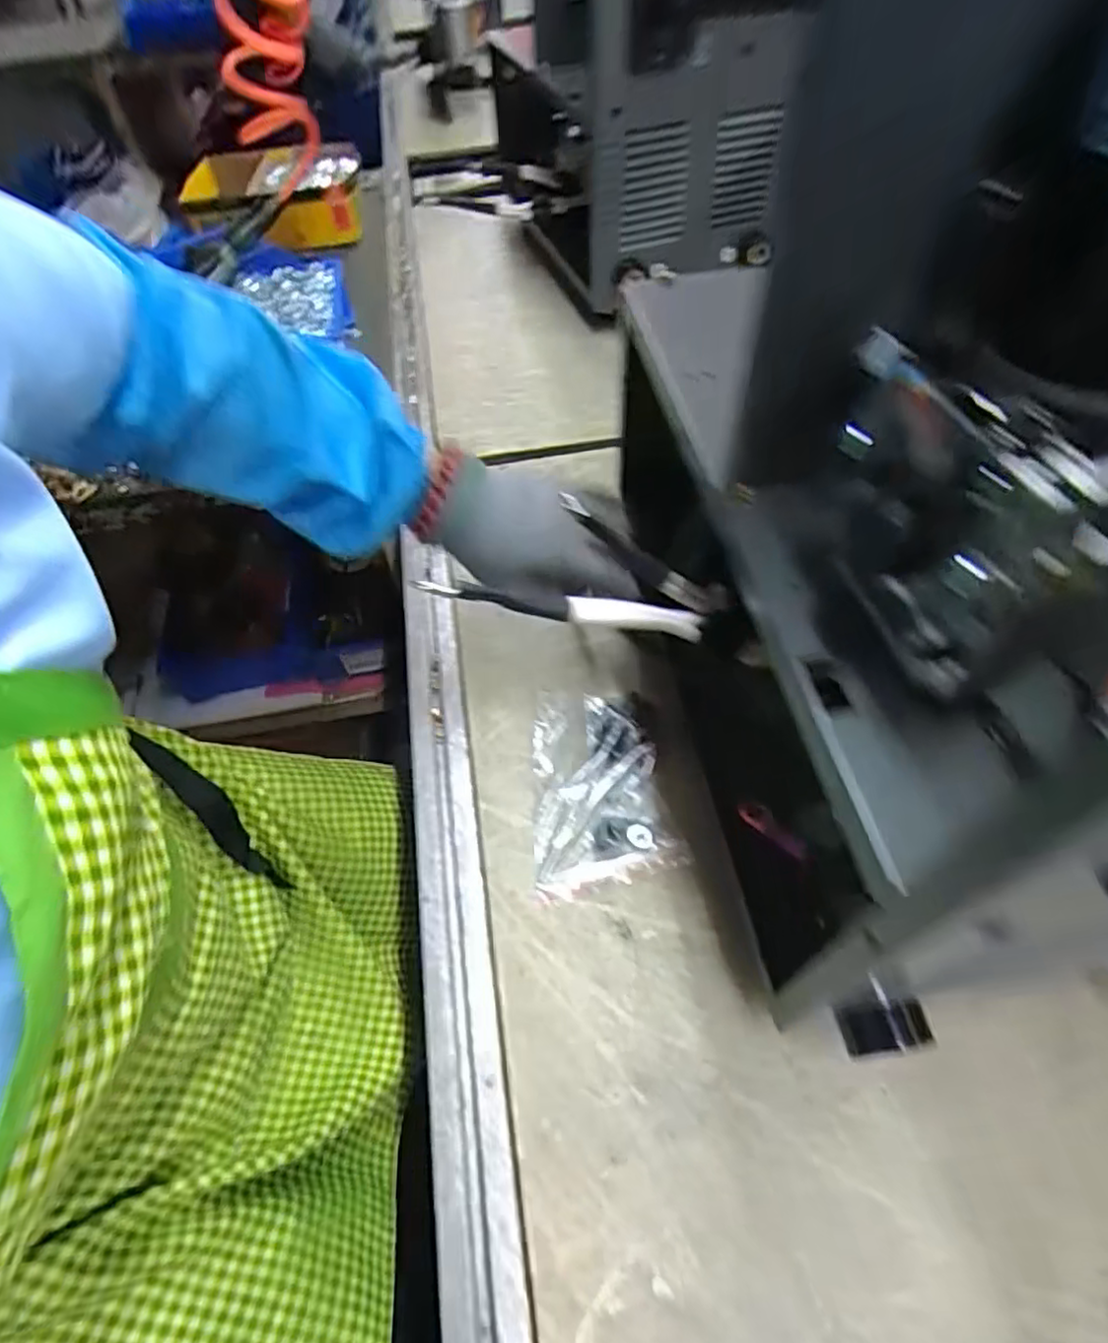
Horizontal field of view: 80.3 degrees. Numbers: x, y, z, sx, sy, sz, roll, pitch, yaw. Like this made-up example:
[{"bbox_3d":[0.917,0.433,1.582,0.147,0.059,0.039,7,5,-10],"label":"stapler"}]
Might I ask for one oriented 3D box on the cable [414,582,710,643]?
[{"bbox_3d":[0.006,-0.031,0.322,0.145,0.011,0.011,7,51,-16],"label":"cable"}]

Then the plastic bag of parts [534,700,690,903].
[{"bbox_3d":[0.025,0.076,0.447,0.092,0.024,0.137,-11,53,-5],"label":"plastic bag of parts"}]

